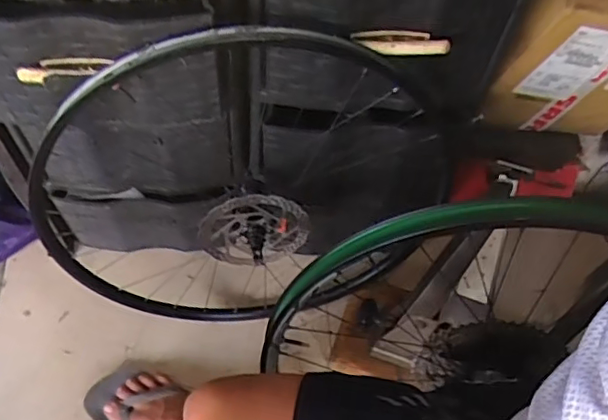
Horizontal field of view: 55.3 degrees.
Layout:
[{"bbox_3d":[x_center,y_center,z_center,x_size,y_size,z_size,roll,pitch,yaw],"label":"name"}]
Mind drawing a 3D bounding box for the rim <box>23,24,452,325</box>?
[{"bbox_3d":[-0.058,-0.008,0.848,0.573,0.573,0.110,-5,58,-7],"label":"rim"}]

